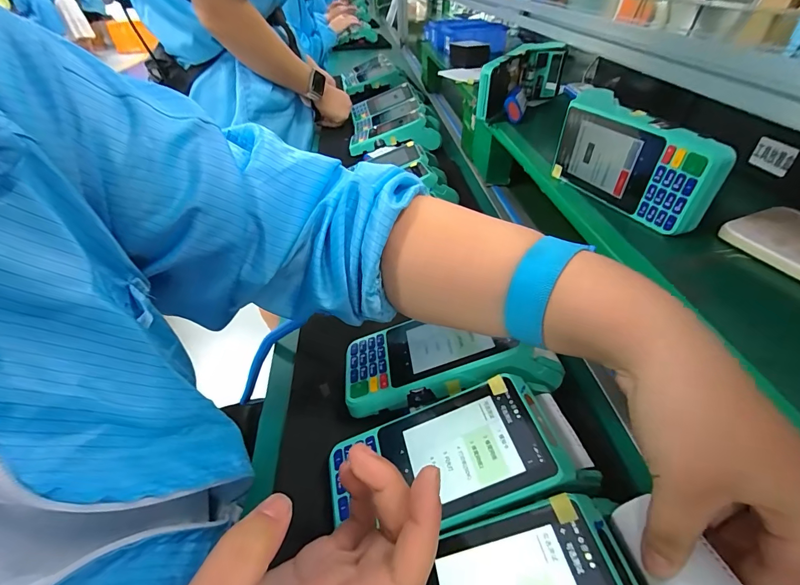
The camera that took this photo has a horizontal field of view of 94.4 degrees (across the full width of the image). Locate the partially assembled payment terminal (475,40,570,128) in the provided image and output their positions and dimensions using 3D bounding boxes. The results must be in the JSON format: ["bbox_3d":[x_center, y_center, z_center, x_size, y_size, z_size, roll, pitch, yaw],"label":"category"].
[{"bbox_3d":[0.180,-0.307,0.544,0.054,0.080,0.166,28,51,31],"label":"partially assembled payment terminal"}]

